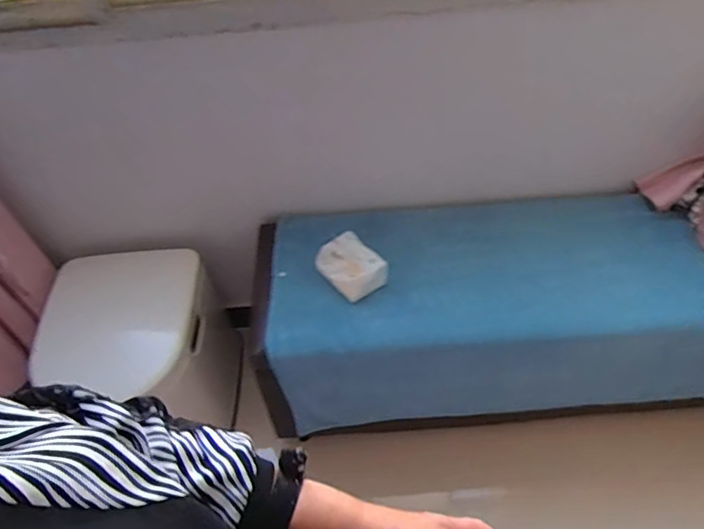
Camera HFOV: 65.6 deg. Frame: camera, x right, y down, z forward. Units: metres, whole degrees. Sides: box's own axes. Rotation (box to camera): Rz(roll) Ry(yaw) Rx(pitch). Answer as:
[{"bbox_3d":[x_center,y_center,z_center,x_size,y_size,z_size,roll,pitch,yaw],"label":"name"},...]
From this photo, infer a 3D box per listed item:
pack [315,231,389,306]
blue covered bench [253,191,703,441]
[{"bbox_3d":[-0.005,0.003,1.200,0.104,0.082,0.141,-38,59,-26],"label":"pack"},{"bbox_3d":[0.472,0.121,1.373,1.339,0.459,0.402,-4,50,-2],"label":"blue covered bench"}]

